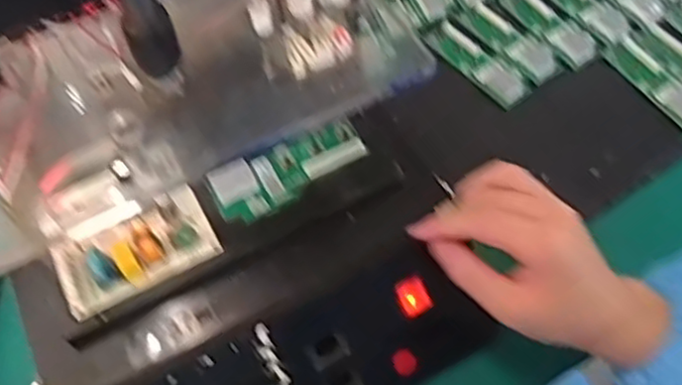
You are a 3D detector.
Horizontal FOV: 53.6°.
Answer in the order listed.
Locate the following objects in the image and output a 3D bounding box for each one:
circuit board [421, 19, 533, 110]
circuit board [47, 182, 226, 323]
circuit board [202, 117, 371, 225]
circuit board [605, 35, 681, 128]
[{"bbox_3d":[0.118,-0.113,0.578,0.035,0.012,0.106,-35,64,-18],"label":"circuit board"},{"bbox_3d":[-0.120,0.031,0.393,0.088,0.019,0.047,-25,61,-13],"label":"circuit board"},{"bbox_3d":[-0.032,-0.016,0.422,0.098,0.008,0.038,-27,62,-14],"label":"circuit board"},{"bbox_3d":[0.264,-0.093,0.562,0.032,0.008,0.098,-26,61,-14],"label":"circuit board"}]

